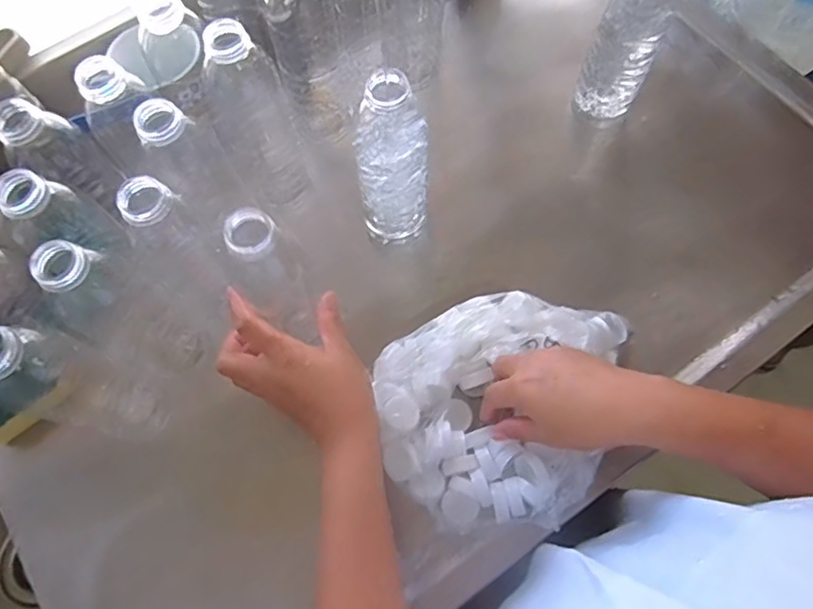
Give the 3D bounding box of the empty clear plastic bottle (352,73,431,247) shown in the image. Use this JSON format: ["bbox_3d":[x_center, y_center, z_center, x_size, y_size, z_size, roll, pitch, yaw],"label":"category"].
[{"bbox_3d":[-0.011,-0.118,0.497,0.058,0.181,0.059,-6,68,0],"label":"empty clear plastic bottle"}]

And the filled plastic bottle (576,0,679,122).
[{"bbox_3d":[0.208,-0.248,0.555,0.065,0.199,0.051,22,71,10],"label":"filled plastic bottle"}]

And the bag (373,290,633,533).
[{"bbox_3d":[0.072,0.084,0.501,0.194,0.048,0.197,11,69,6],"label":"bag"}]

